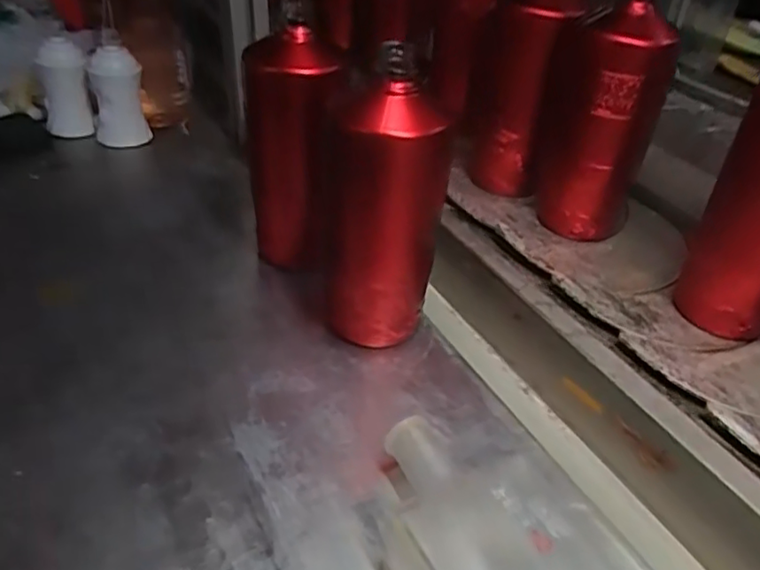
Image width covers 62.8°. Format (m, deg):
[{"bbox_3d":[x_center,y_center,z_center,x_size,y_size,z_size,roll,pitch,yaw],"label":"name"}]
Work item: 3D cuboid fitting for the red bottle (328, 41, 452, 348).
[{"bbox_3d":[0.000,-0.051,0.447,0.081,0.205,0.065,-13,43,-15],"label":"red bottle"}]

